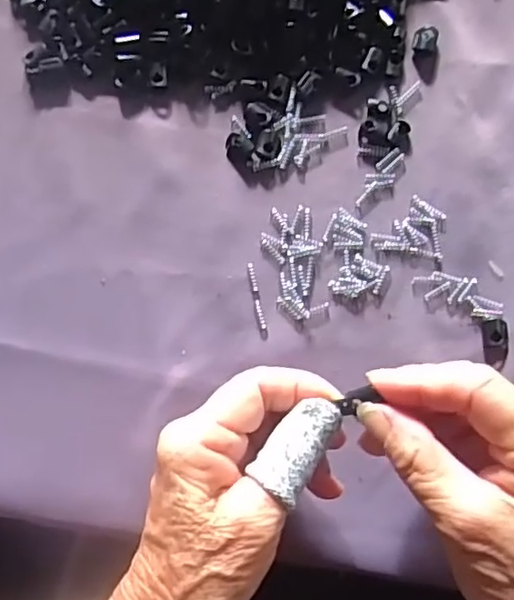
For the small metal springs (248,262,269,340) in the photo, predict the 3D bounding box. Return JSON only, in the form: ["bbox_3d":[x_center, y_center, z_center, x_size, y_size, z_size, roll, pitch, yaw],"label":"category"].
[{"bbox_3d":[0.000,0.000,0.329,0.004,0.004,0.041,-11,83,-2],"label":"small metal springs"}]

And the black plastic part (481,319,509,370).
[{"bbox_3d":[0.124,0.022,0.327,0.013,0.006,0.024,-3,83,-1],"label":"black plastic part"}]

